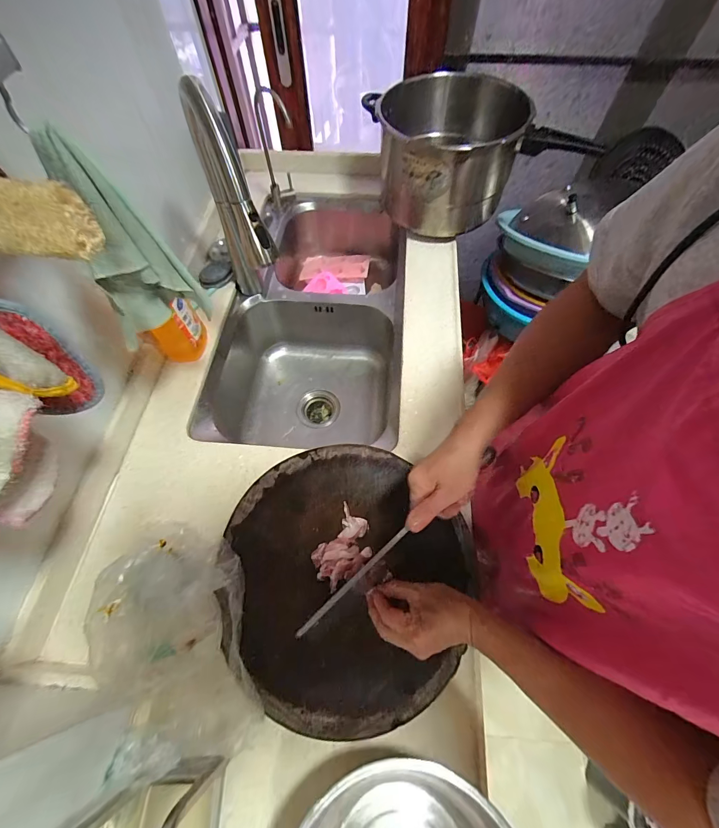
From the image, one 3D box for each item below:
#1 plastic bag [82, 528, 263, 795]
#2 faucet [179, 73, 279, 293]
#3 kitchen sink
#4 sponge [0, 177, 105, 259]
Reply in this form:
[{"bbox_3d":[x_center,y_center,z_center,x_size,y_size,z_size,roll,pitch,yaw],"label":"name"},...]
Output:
[{"bbox_3d":[-0.219,0.270,0.433,0.154,0.118,0.252,-13,64,-6],"label":"plastic bag"},{"bbox_3d":[-0.201,-0.294,0.613,0.043,0.411,0.267,-27,66,-12],"label":"faucet"},{"bbox_3d":[-0.116,-0.244,0.907,0.425,0.230,0.725,1,63,1],"label":"kitchen sink"},{"bbox_3d":[-0.284,-0.157,0.288,0.097,0.052,0.048,-3,63,-1],"label":"sponge"}]

